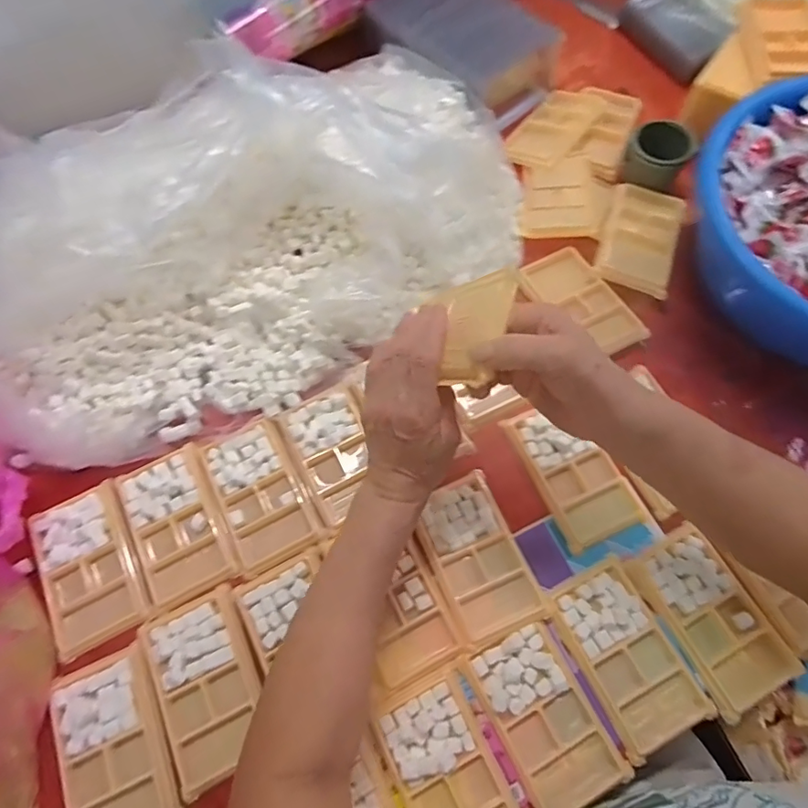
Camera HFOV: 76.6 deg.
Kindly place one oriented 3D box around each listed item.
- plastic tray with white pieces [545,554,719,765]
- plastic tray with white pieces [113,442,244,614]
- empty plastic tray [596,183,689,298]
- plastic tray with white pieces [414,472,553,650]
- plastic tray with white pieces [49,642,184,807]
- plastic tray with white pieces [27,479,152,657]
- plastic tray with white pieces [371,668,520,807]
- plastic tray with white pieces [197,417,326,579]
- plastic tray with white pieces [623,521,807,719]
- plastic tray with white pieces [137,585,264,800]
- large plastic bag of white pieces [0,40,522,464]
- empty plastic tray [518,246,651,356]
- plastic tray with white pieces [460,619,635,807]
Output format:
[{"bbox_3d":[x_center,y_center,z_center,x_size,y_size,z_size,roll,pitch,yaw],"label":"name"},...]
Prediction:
[{"bbox_3d":[0.185,0.207,0.424,0.077,0.022,0.139,-25,69,-8],"label":"plastic tray with white pieces"},{"bbox_3d":[-0.212,0.111,0.478,0.082,0.023,0.135,-26,69,-8],"label":"plastic tray with white pieces"},{"bbox_3d":[0.262,-0.186,0.566,0.080,0.014,0.136,18,70,9],"label":"empty plastic tray"},{"bbox_3d":[0.063,0.134,0.451,0.077,0.013,0.134,-22,69,-7],"label":"plastic tray with white pieces"},{"bbox_3d":[-0.231,0.275,0.409,0.079,0.013,0.137,-23,69,-7],"label":"plastic tray with white pieces"},{"bbox_3d":[-0.284,0.147,0.466,0.080,0.023,0.132,-26,69,-8],"label":"plastic tray with white pieces"},{"bbox_3d":[0.034,0.285,0.390,0.076,0.017,0.129,-26,69,-8],"label":"plastic tray with white pieces"},{"bbox_3d":[-0.136,0.086,0.488,0.078,0.027,0.129,-26,69,-8],"label":"plastic tray with white pieces"},{"bbox_3d":[0.260,0.179,0.433,0.078,0.014,0.134,-26,69,-8],"label":"plastic tray with white pieces"},{"bbox_3d":[-0.164,0.233,0.426,0.080,0.017,0.136,-26,69,-8],"label":"plastic tray with white pieces"},{"bbox_3d":[-0.146,-0.182,0.505,0.596,0.156,0.308,-28,70,-9],"label":"large plastic bag of white pieces"},{"bbox_3d":[0.188,-0.109,0.543,0.072,0.010,0.133,-29,70,-9],"label":"empty plastic tray"},{"bbox_3d":[0.112,0.248,0.408,0.077,0.016,0.128,-27,69,-9],"label":"plastic tray with white pieces"}]

